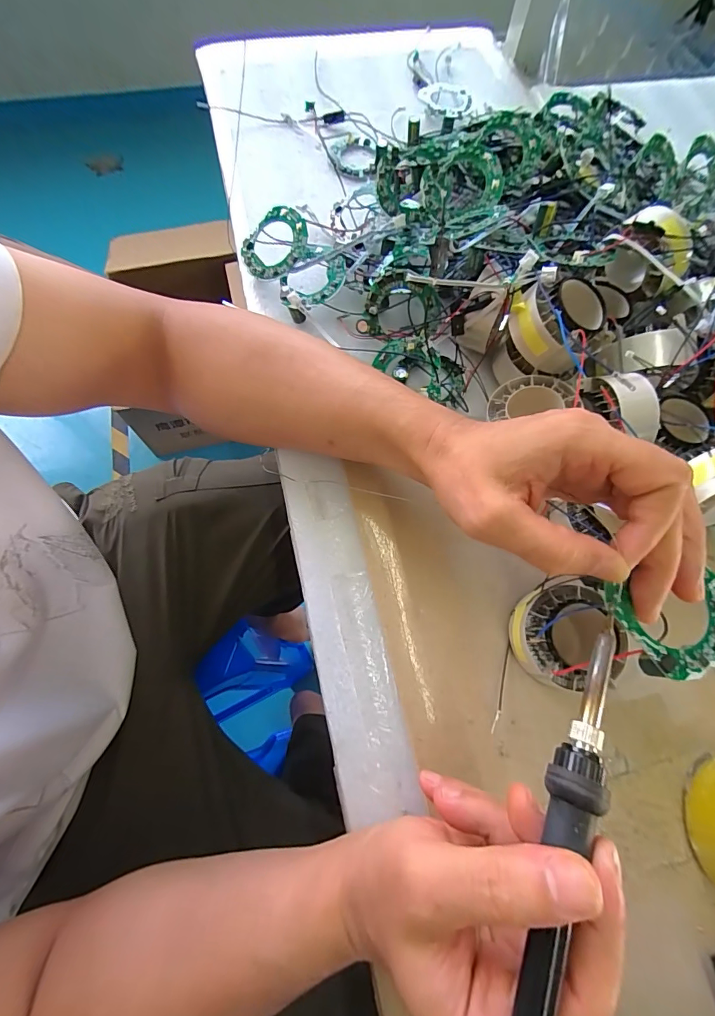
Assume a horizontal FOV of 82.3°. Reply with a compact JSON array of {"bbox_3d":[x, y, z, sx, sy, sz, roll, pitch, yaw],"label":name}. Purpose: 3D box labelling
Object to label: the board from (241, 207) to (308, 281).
[{"bbox_3d":[-0.073,-0.234,0.365,0.055,0.009,0.062,39,101,16],"label":"board"}]

